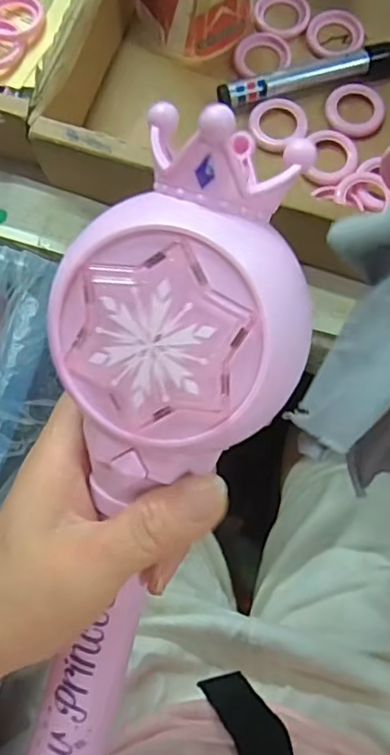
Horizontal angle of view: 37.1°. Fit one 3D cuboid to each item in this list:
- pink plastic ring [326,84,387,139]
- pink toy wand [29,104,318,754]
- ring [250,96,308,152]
[{"bbox_3d":[0.102,-0.170,0.370,0.036,0.005,0.037,0,77,1],"label":"pink plastic ring"},{"bbox_3d":[-0.028,0.067,0.219,0.078,0.038,0.305,17,110,5],"label":"pink toy wand"},{"bbox_3d":[0.053,-0.161,0.369,0.036,0.004,0.036,0,77,1],"label":"ring"}]

